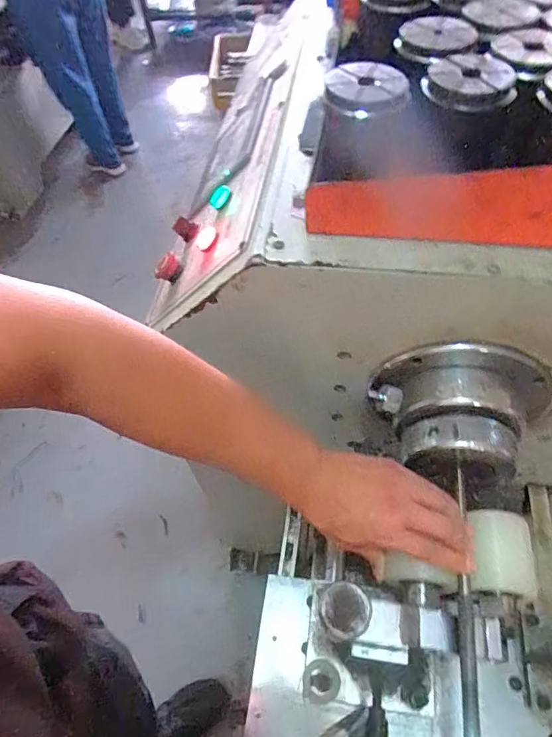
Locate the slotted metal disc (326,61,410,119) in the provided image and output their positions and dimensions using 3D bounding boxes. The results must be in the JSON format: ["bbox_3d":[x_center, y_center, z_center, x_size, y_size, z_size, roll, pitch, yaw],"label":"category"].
[{"bbox_3d":[0.075,-0.234,0.407,0.067,0.019,0.058,2,56,2],"label":"slotted metal disc"}]

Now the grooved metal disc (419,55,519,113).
[{"bbox_3d":[0.163,-0.237,0.408,0.070,0.017,0.072,-1,56,1],"label":"grooved metal disc"}]

